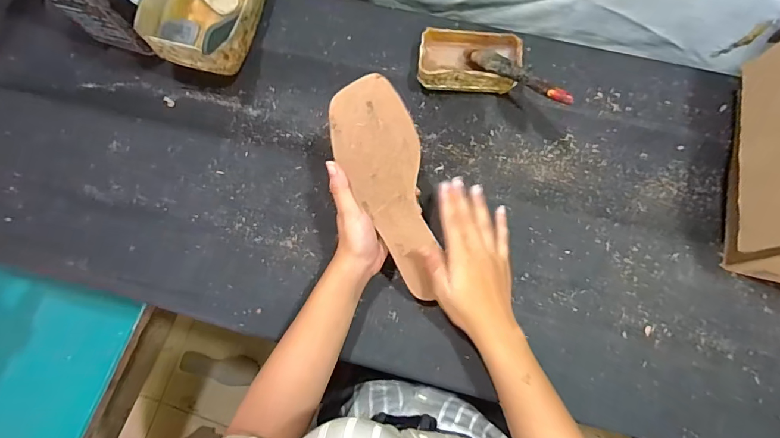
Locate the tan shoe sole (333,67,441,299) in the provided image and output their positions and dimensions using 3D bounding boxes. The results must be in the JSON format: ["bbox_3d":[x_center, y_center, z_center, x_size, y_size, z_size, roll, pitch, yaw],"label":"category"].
[{"bbox_3d":[0.001,-0.023,0.435,0.078,0.013,0.225,-17,101,-2],"label":"tan shoe sole"}]

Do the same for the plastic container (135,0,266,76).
[{"bbox_3d":[-0.231,-0.287,0.558,0.129,0.075,0.196,12,77,5],"label":"plastic container"}]

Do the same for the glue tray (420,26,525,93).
[{"bbox_3d":[0.102,-0.202,0.549,0.129,0.041,0.079,6,77,3],"label":"glue tray"}]

